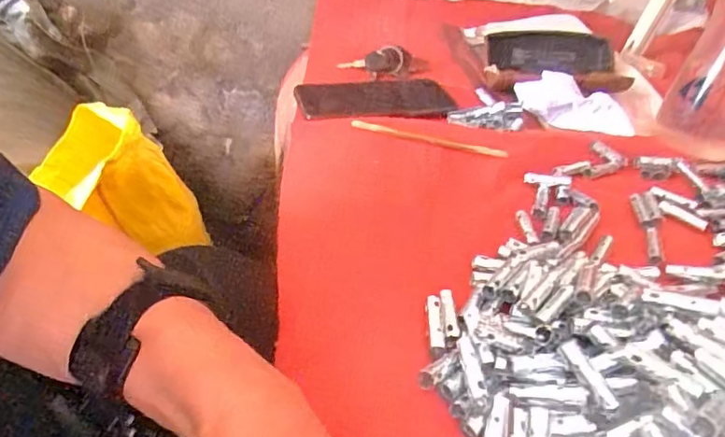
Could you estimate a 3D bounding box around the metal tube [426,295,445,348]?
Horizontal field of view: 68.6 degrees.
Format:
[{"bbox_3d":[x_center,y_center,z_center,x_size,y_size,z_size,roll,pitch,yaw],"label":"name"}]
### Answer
[{"bbox_3d":[0.045,0.063,0.326,0.009,0.006,0.036,3,40,-3],"label":"metal tube"}]

